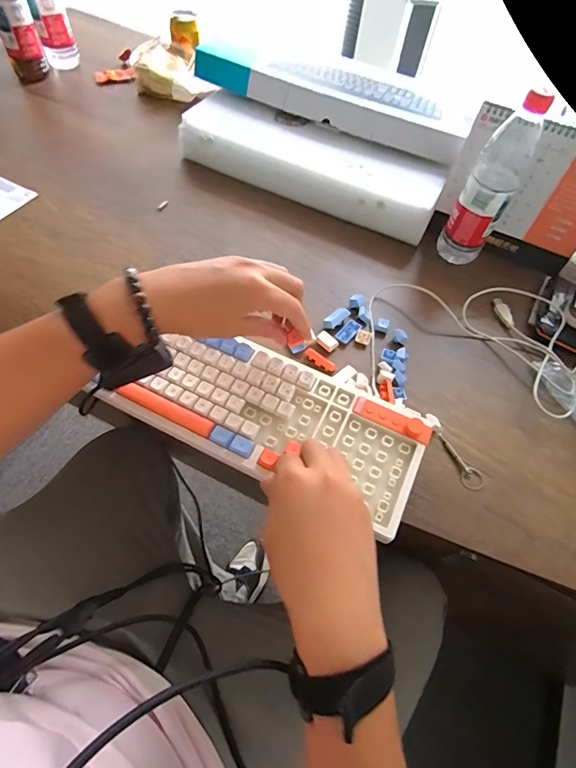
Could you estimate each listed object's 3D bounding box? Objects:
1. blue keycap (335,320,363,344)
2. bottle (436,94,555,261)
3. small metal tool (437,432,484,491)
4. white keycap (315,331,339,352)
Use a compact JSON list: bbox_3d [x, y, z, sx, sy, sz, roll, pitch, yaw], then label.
[{"bbox_3d":[0.081,-0.069,0.529,0.035,0.009,0.019,-38,69,-23],"label":"blue keycap"},{"bbox_3d":[0.272,-0.263,0.545,0.061,0.221,0.058,26,61,11],"label":"bottle"},{"bbox_3d":[0.196,0.084,0.450,0.024,0.004,0.070,-13,61,-12],"label":"small metal tool"},{"bbox_3d":[0.050,-0.055,0.517,0.028,0.009,0.018,40,64,18],"label":"white keycap"}]

